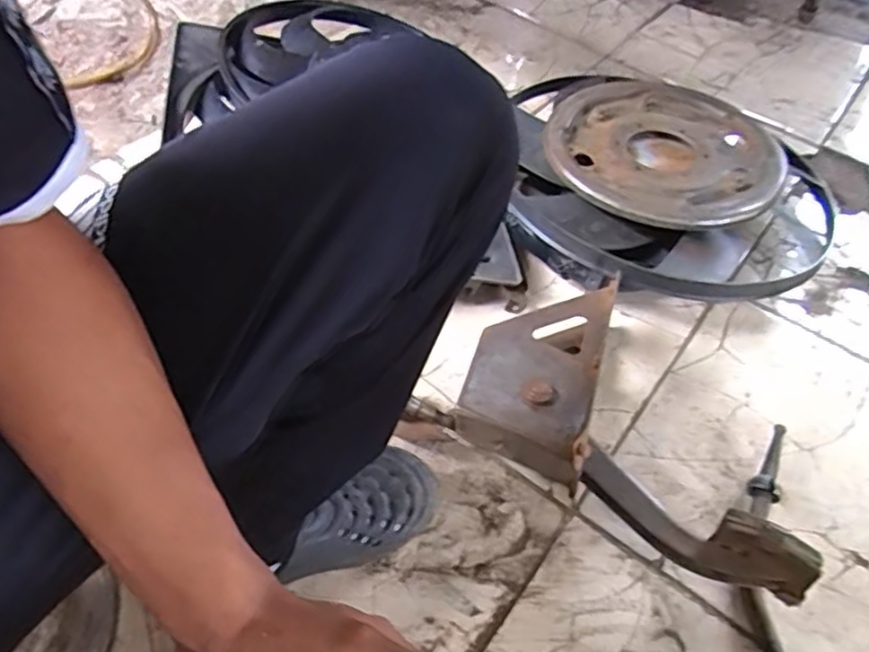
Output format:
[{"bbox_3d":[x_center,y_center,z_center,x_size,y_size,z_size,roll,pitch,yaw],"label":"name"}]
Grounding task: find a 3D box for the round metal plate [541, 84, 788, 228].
[{"bbox_3d":[0.297,-0.232,0.851,0.284,0.036,0.284,2,52,-2],"label":"round metal plate"}]

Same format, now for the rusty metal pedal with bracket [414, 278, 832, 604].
[{"bbox_3d":[0.198,0.094,0.680,0.389,0.111,0.224,31,58,22],"label":"rusty metal pedal with bracket"}]

